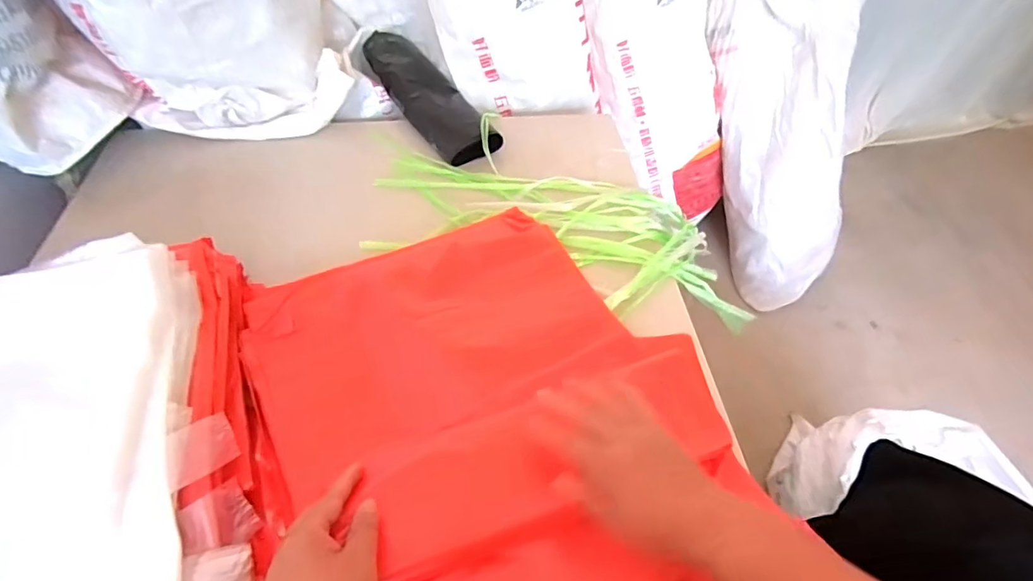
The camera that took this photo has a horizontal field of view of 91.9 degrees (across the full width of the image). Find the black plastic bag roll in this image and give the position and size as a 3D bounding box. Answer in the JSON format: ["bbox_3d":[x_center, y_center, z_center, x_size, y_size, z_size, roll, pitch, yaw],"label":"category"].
[{"bbox_3d":[-0.146,-0.321,0.817,0.106,0.058,0.331,-25,56,-20],"label":"black plastic bag roll"}]

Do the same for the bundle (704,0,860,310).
[{"bbox_3d":[0.558,-0.311,1.044,0.179,0.695,0.203,-16,21,-14],"label":"bundle"}]

